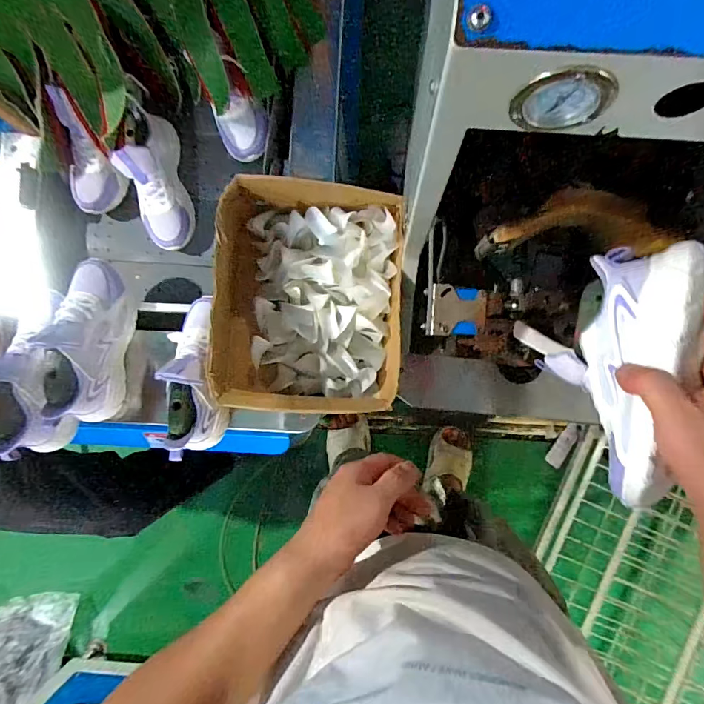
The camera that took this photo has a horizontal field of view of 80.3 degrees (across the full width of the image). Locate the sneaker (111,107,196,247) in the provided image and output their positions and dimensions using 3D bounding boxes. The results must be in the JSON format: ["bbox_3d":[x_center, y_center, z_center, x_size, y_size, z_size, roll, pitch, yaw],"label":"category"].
[{"bbox_3d":[-0.337,-0.285,0.713,0.081,0.128,0.213,-5,114,2],"label":"sneaker"}]

